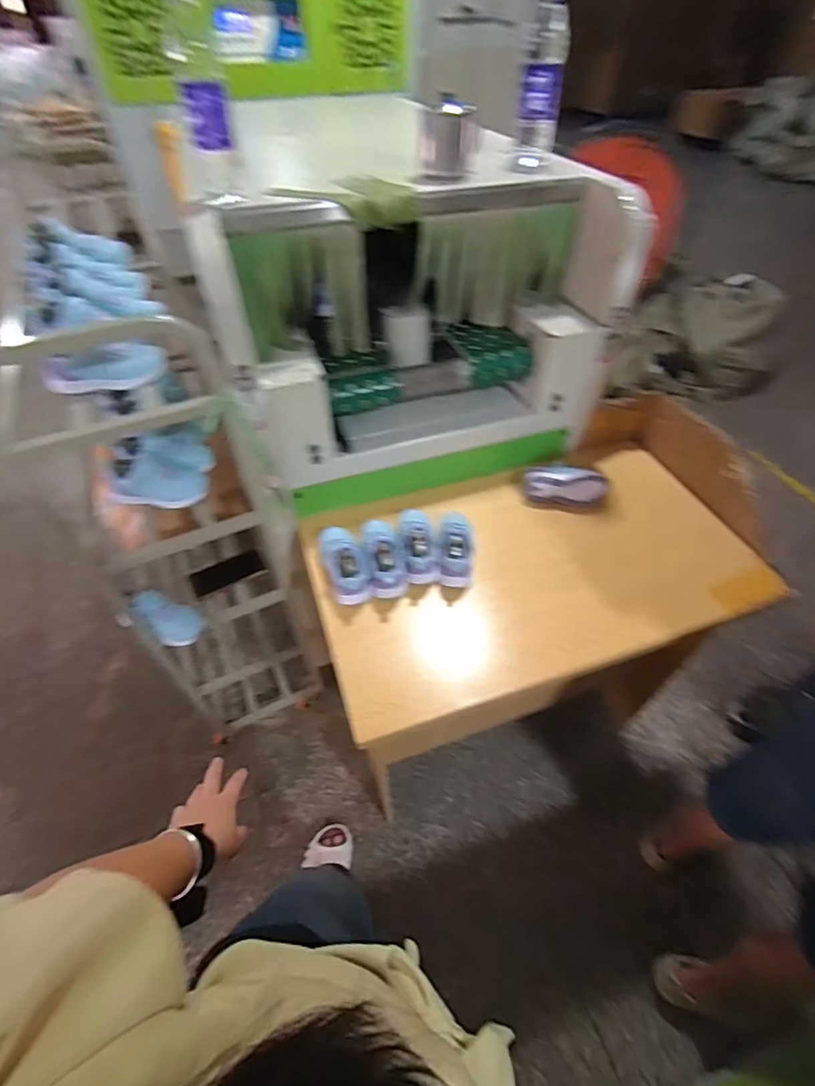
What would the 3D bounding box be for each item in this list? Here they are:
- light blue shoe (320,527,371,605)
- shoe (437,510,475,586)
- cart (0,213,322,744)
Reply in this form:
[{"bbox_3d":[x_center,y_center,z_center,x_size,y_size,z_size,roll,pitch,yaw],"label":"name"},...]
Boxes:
[{"bbox_3d":[-0.112,0.025,0.863,0.073,0.069,0.158,-17,51,-15],"label":"light blue shoe"},{"bbox_3d":[0.091,-0.002,0.896,0.061,0.064,0.163,3,49,2],"label":"shoe"},{"bbox_3d":[-0.535,-0.034,1.178,0.321,1.153,0.629,-26,54,-22],"label":"cart"}]

